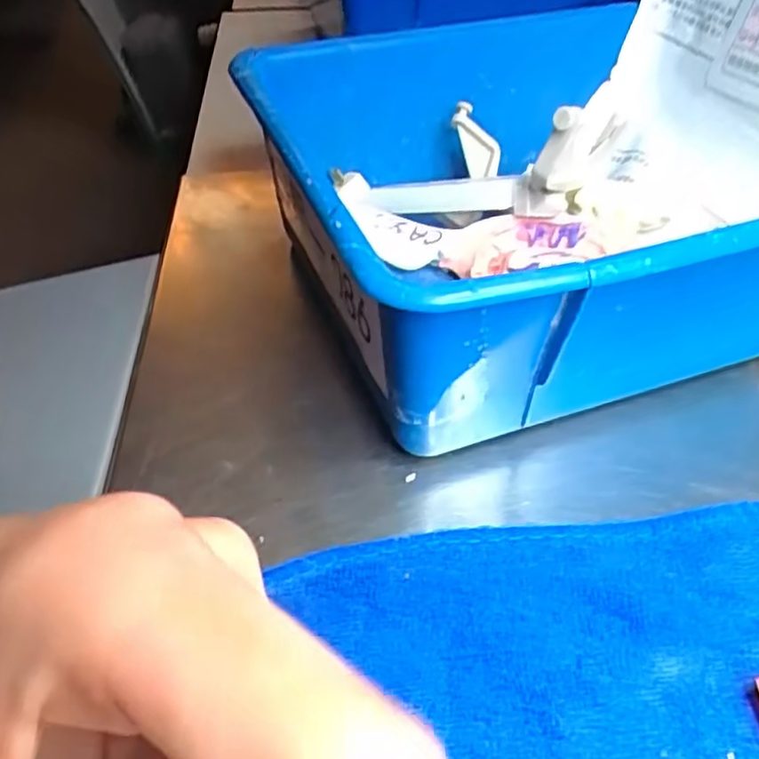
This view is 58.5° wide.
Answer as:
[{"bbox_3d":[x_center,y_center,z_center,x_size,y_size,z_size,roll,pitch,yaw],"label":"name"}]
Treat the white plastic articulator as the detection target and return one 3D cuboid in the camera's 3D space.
[{"bbox_3d":[0.035,-0.081,0.250,0.101,0.035,0.052,10,41,41],"label":"white plastic articulator"}]

